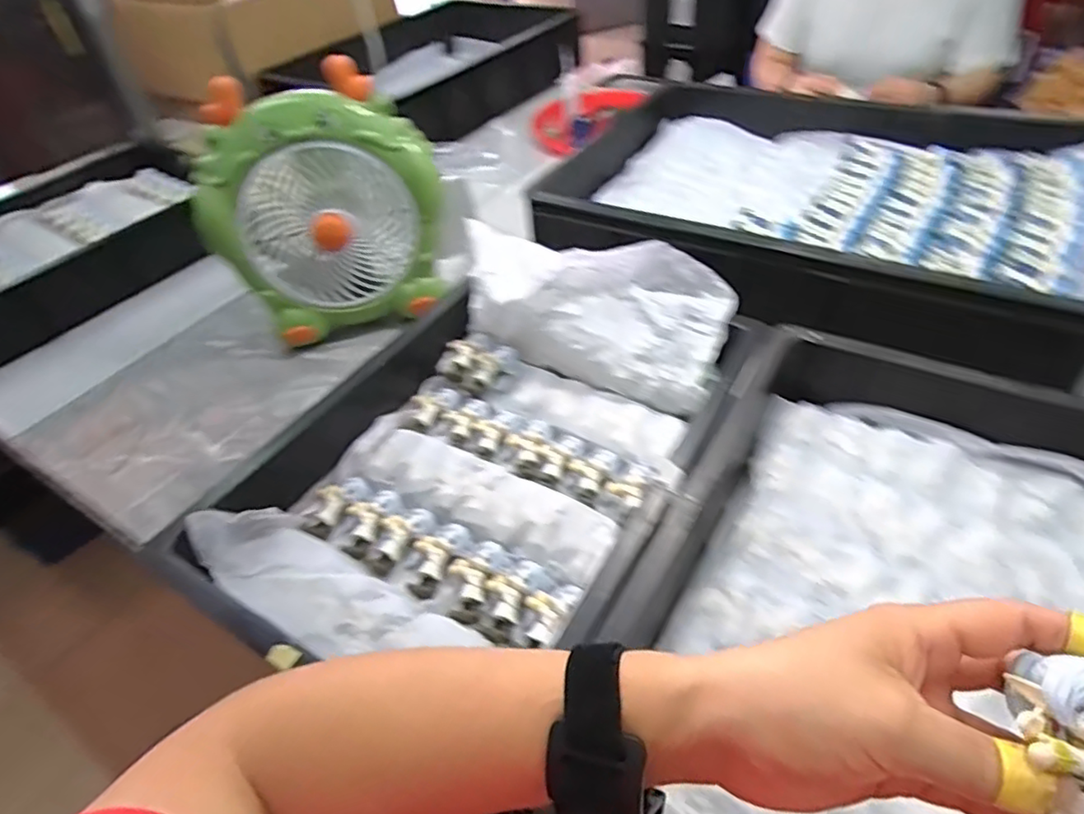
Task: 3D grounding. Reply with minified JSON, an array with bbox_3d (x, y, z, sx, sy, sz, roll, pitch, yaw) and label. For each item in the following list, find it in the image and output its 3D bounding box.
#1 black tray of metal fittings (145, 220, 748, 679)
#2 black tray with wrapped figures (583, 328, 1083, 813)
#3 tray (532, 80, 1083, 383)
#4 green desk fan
[{"bbox_3d":[-0.033,0.024,0.556,0.336,0.108,0.482,19,50,25],"label":"black tray of metal fittings"},{"bbox_3d":[0.238,0.143,0.404,0.325,0.094,0.458,21,51,27],"label":"black tray with wrapped figures"},{"bbox_3d":[0.327,-0.255,0.762,0.587,0.089,0.436,22,51,27],"label":"tray"},{"bbox_3d":[-0.260,-0.234,0.766,0.270,0.292,0.107,-2,44,6],"label":"green desk fan"}]

